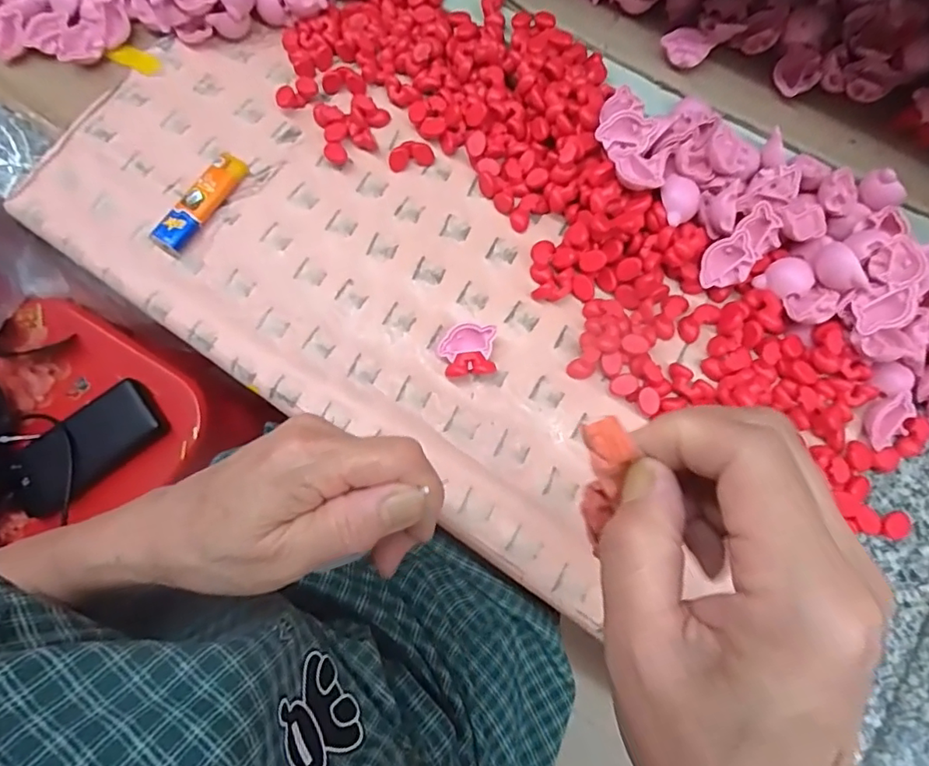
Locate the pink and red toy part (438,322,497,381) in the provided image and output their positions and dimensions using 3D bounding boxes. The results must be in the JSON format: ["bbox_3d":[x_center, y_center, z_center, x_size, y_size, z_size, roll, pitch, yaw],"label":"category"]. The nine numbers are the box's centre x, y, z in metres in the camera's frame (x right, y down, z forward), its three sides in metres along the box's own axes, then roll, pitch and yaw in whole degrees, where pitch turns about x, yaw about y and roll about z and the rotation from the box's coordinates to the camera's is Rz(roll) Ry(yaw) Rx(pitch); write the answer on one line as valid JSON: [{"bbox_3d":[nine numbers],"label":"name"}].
[{"bbox_3d":[0.002,-0.020,0.343,0.035,0.016,0.033,-7,74,-1],"label":"pink and red toy part"}]

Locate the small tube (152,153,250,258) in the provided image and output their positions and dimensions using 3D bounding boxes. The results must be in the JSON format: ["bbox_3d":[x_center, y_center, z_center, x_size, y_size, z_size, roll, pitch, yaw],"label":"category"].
[{"bbox_3d":[-0.180,-0.122,0.369,0.021,0.015,0.079,34,77,10],"label":"small tube"}]

